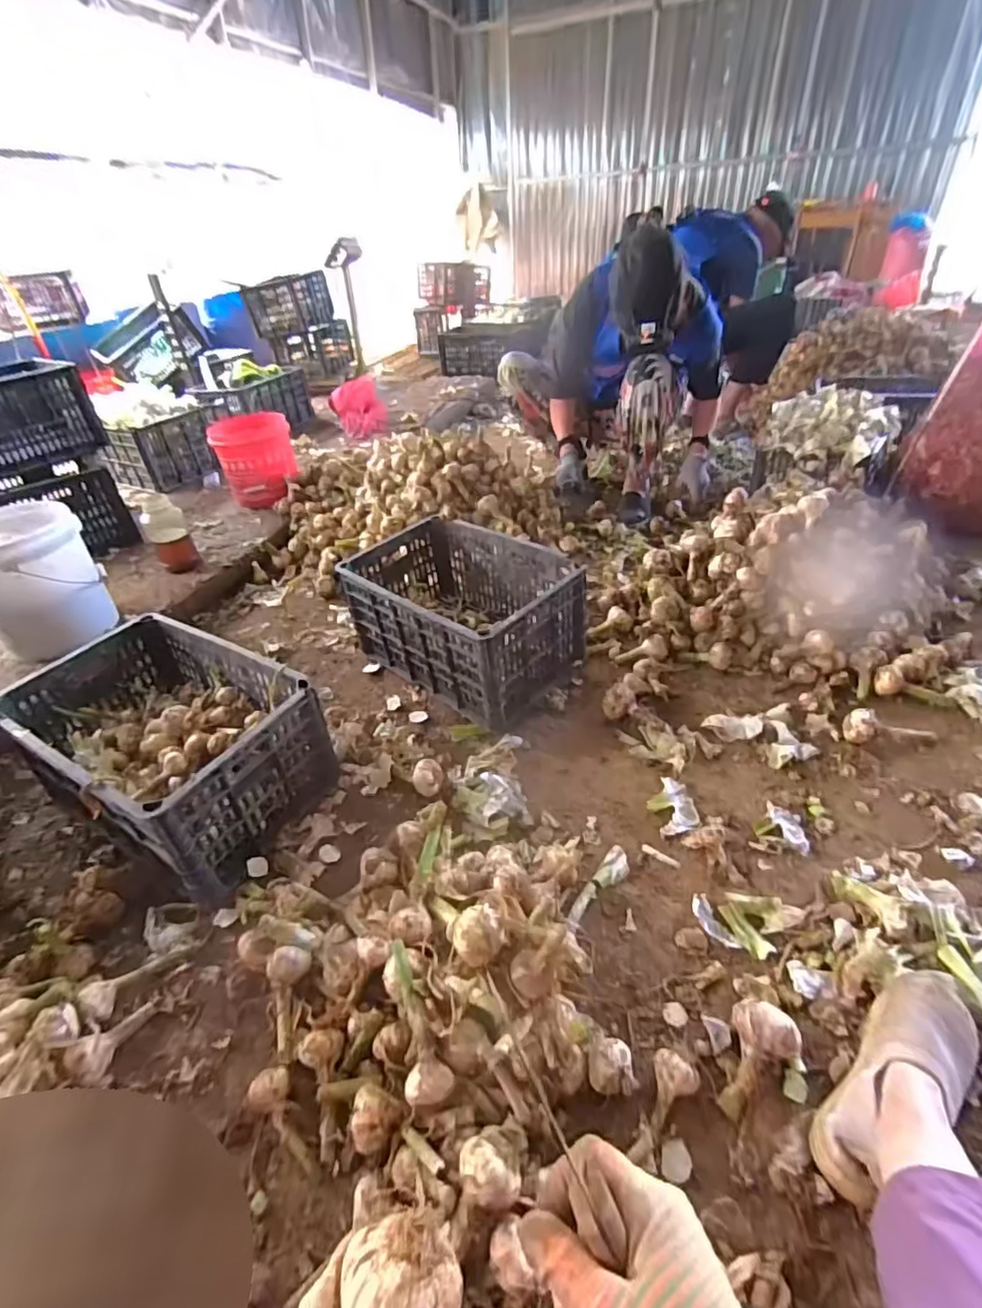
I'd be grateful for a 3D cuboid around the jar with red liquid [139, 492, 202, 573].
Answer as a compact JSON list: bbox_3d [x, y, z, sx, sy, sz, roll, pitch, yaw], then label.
[{"bbox_3d":[-0.795,-0.295,1.396,0.086,0.181,0.092,-22,41,-24],"label":"jar with red liquid"}]

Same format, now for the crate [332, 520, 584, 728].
[{"bbox_3d":[-0.066,-0.092,1.166,0.454,0.227,0.304,25,45,31],"label":"crate"}]

